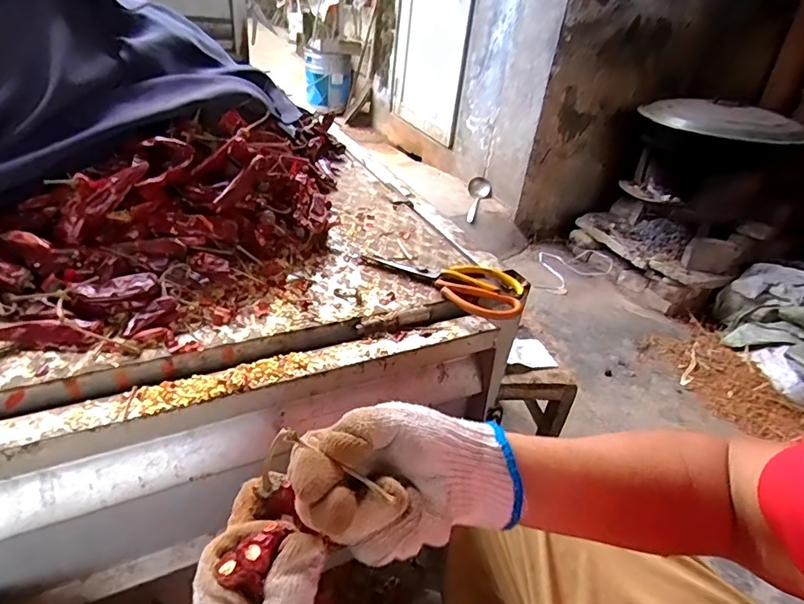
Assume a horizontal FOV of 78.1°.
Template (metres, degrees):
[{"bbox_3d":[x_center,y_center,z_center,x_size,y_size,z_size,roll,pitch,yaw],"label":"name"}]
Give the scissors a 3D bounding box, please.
[{"bbox_3d":[0.066,-0.033,0.642,0.200,0.015,0.113,26,37,26],"label":"scissors"}]

